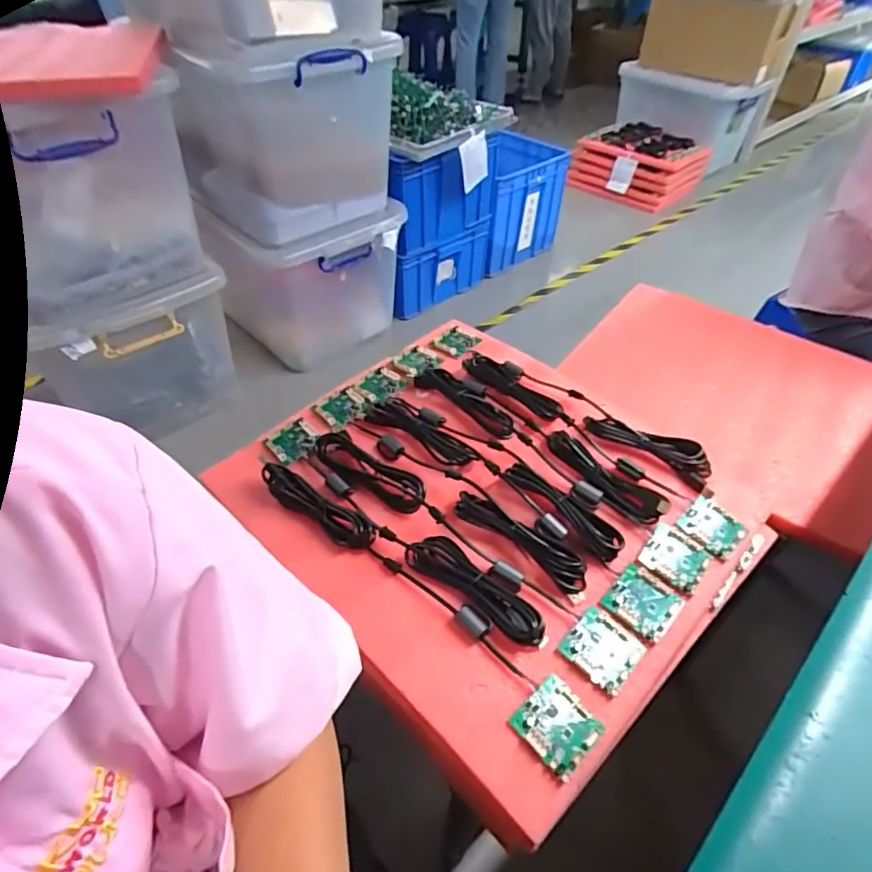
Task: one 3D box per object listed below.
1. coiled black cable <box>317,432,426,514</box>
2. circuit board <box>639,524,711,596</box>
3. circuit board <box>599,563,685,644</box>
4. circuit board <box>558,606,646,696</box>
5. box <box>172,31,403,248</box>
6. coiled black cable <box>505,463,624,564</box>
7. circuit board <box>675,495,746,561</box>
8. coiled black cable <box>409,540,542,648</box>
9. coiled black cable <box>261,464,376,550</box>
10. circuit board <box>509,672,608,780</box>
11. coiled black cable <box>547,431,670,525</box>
[{"bbox_3d":[-0.073,0.037,0.612,0.154,0.015,0.042,32,52,28],"label":"coiled black cable"},{"bbox_3d":[0.241,0.121,0.549,0.056,0.010,0.058,28,51,25],"label":"circuit board"},{"bbox_3d":[0.195,0.157,0.519,0.058,0.009,0.059,33,53,28],"label":"circuit board"},{"bbox_3d":[0.148,0.189,0.490,0.057,0.010,0.058,-34,54,-30],"label":"circuit board"},{"bbox_3d":[-0.373,-0.739,1.331,0.440,0.373,0.400,32,52,28],"label":"box"},{"bbox_3d":[0.137,0.072,0.568,0.041,0.027,0.134,-33,54,-29],"label":"coiled black cable"},{"bbox_3d":[0.288,0.096,0.574,0.058,0.005,0.057,-34,54,-30],"label":"circuit board"},{"bbox_3d":[0.036,0.141,0.510,0.141,0.016,0.040,32,52,28],"label":"coiled black cable"},{"bbox_3d":[-0.126,0.073,0.580,0.150,0.018,0.036,32,52,28],"label":"coiled black cable"},{"bbox_3d":[0.099,0.234,0.445,0.057,0.008,0.058,-33,54,-30],"label":"circuit board"},{"bbox_3d":[0.184,0.043,0.605,0.147,0.019,0.048,34,53,29],"label":"coiled black cable"}]

